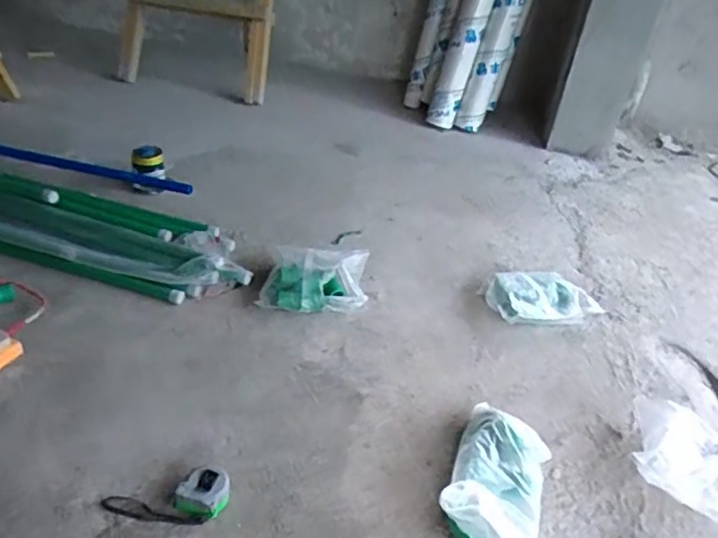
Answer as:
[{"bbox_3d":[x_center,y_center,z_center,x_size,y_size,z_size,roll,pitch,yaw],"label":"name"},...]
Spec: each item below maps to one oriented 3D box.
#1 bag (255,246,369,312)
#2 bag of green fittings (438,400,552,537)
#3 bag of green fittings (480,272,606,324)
[{"bbox_3d":[-0.093,0.017,1.201,0.213,0.079,0.179,7,35,0],"label":"bag"},{"bbox_3d":[0.210,0.302,0.832,0.133,0.083,0.258,19,36,16],"label":"bag of green fittings"},{"bbox_3d":[0.398,0.063,1.235,0.244,0.061,0.154,-6,37,-18],"label":"bag of green fittings"}]

